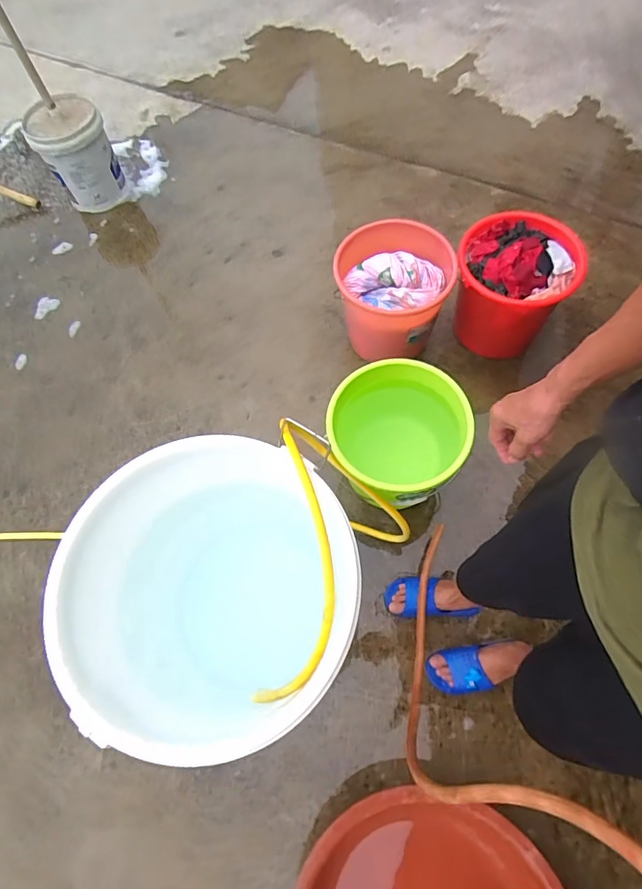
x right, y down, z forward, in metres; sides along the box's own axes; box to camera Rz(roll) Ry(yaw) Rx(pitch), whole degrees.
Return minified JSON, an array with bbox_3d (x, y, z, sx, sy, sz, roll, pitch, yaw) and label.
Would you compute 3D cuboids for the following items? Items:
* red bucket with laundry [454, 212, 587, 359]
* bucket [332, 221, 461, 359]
[{"bbox_3d":[0.596,-0.499,1.537,0.335,0.374,0.356,-1,66,3],"label":"red bucket with laundry"},{"bbox_3d":[0.211,-0.461,1.509,0.333,0.330,0.327,-1,66,3],"label":"bucket"}]

